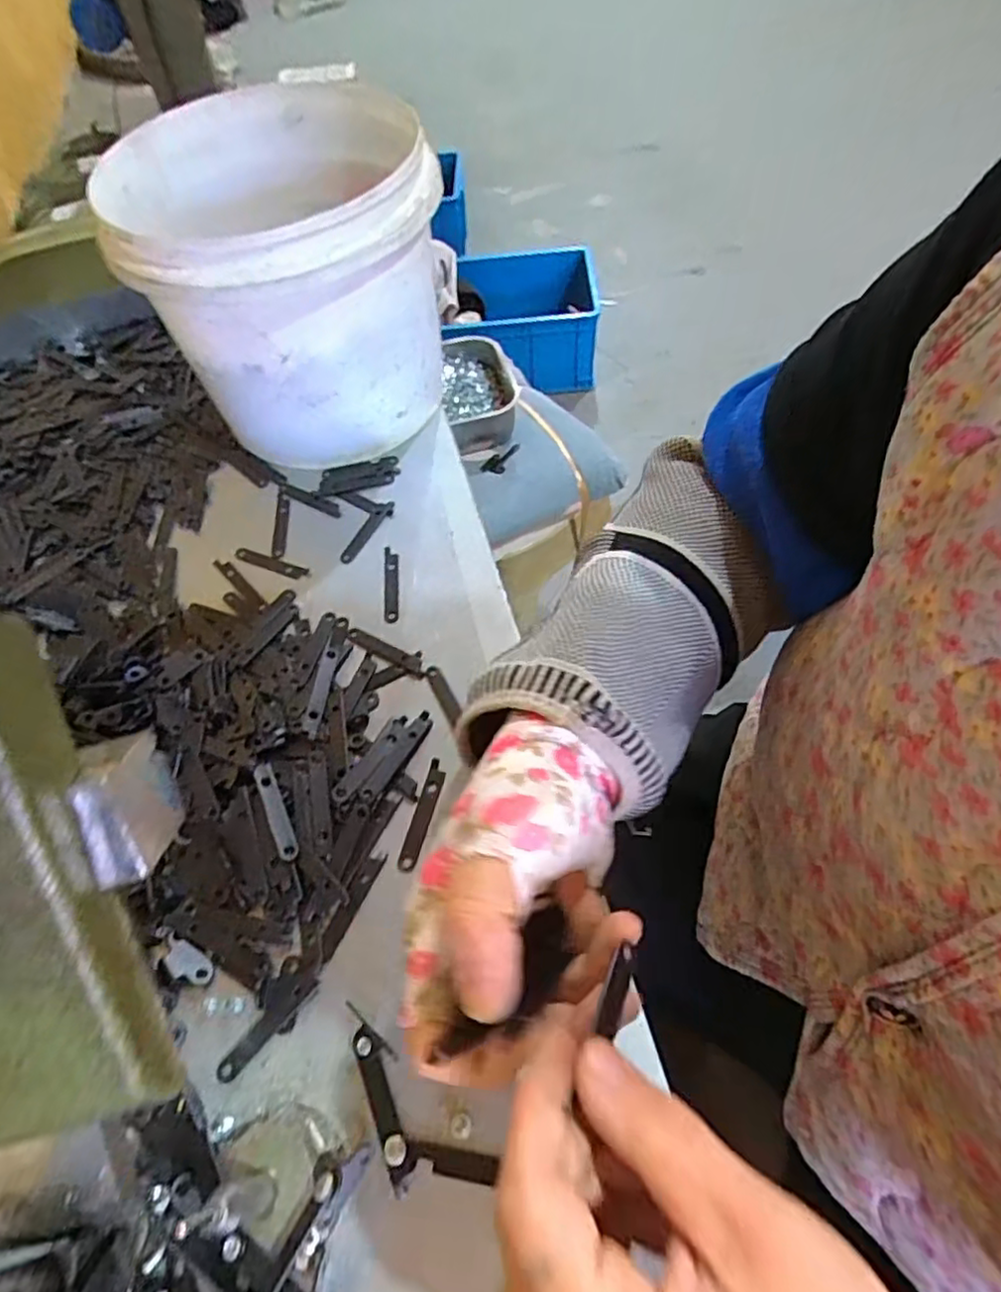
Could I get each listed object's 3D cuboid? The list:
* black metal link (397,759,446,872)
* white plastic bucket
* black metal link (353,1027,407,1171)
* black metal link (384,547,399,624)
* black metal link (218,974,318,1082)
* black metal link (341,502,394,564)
[{"bbox_3d":[-0.037,0.081,0.319,0.009,0.004,0.053,12,58,9],"label":"black metal link"},{"bbox_3d":[-0.130,-0.237,0.438,0.180,0.151,0.209,-18,59,-6],"label":"white plastic bucket"},{"bbox_3d":[-0.047,0.174,0.259,0.009,0.005,0.047,-21,59,-11],"label":"black metal link"},{"bbox_3d":[-0.065,-0.037,0.394,0.008,0.004,0.055,-5,57,-2],"label":"black metal link"},{"bbox_3d":[-0.097,0.156,0.274,0.011,0.004,0.048,35,64,22],"label":"black metal link"},{"bbox_3d":[-0.084,-0.072,0.421,0.010,0.004,0.053,22,60,15],"label":"black metal link"}]

